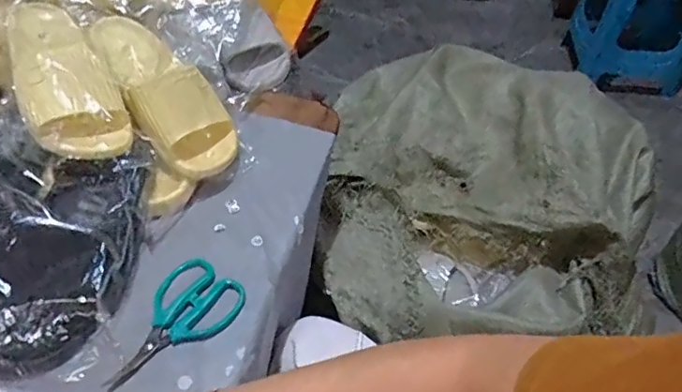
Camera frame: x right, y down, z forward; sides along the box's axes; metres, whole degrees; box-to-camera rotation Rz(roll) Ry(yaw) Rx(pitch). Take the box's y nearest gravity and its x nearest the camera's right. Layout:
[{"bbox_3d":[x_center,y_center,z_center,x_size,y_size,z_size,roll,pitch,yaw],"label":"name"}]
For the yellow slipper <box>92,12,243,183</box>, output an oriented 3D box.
[{"bbox_3d":[-0.219,-0.133,0.642,0.110,0.070,0.244,-32,74,-25],"label":"yellow slipper"}]

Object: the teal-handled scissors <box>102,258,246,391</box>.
[{"bbox_3d":[-0.168,0.129,0.526,0.083,0.013,0.149,26,53,21],"label":"teal-handled scissors"}]

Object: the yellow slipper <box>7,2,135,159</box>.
[{"bbox_3d":[-0.321,-0.149,0.596,0.097,0.061,0.251,-25,66,-21],"label":"yellow slipper"}]

